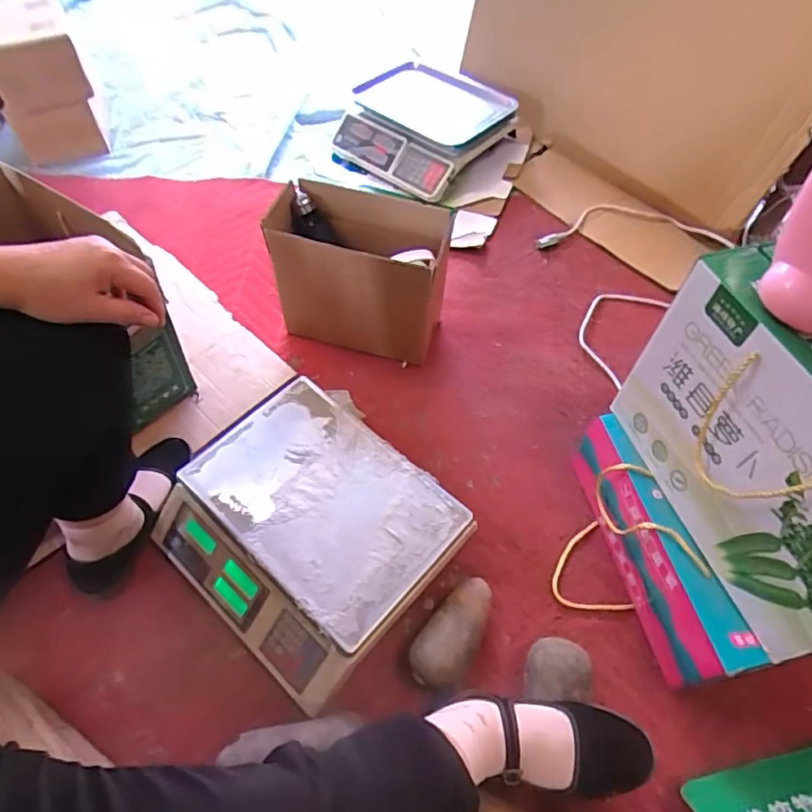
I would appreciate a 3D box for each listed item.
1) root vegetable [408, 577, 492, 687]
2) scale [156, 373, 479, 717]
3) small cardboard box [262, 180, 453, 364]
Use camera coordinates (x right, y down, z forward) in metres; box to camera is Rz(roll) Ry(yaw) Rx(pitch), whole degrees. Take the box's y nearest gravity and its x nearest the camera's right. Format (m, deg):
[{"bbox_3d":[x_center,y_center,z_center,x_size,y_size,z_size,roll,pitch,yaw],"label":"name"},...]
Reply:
[{"bbox_3d":[0.063,0.283,0.682,0.064,0.062,0.144,31,61,19],"label":"root vegetable"},{"bbox_3d":[-0.127,0.161,0.739,0.342,0.103,0.319,38,63,22],"label":"scale"},{"bbox_3d":[-0.083,-0.214,0.911,0.292,0.236,0.155,17,57,10],"label":"small cardboard box"}]

